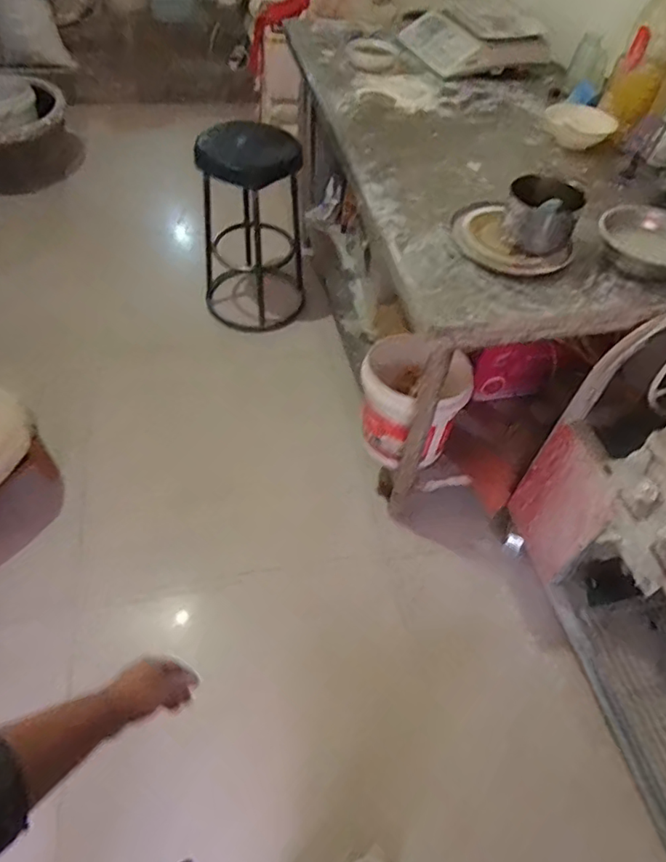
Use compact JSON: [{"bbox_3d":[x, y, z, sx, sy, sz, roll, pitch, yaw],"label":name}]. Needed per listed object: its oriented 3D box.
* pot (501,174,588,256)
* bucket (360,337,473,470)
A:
[{"bbox_3d":[0.377,-0.383,1.001,0.127,0.126,0.102,21,54,11],"label":"pot"},{"bbox_3d":[0.191,-0.074,1.395,0.266,0.275,0.251,2,52,-3],"label":"bucket"}]

